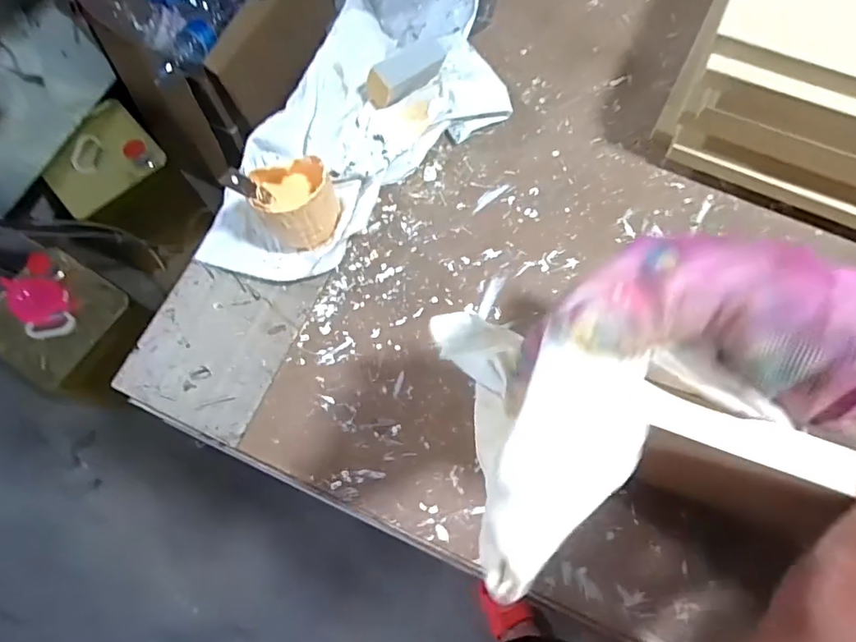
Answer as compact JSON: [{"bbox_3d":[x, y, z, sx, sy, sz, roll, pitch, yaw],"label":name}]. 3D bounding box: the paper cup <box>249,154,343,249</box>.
[{"bbox_3d":[-0.102,-0.088,0.398,0.066,0.067,0.058,-24,73,-6],"label":"paper cup"}]

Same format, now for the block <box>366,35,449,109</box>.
[{"bbox_3d":[-0.015,-0.211,0.439,0.072,0.030,0.026,-33,74,-9],"label":"block"}]

